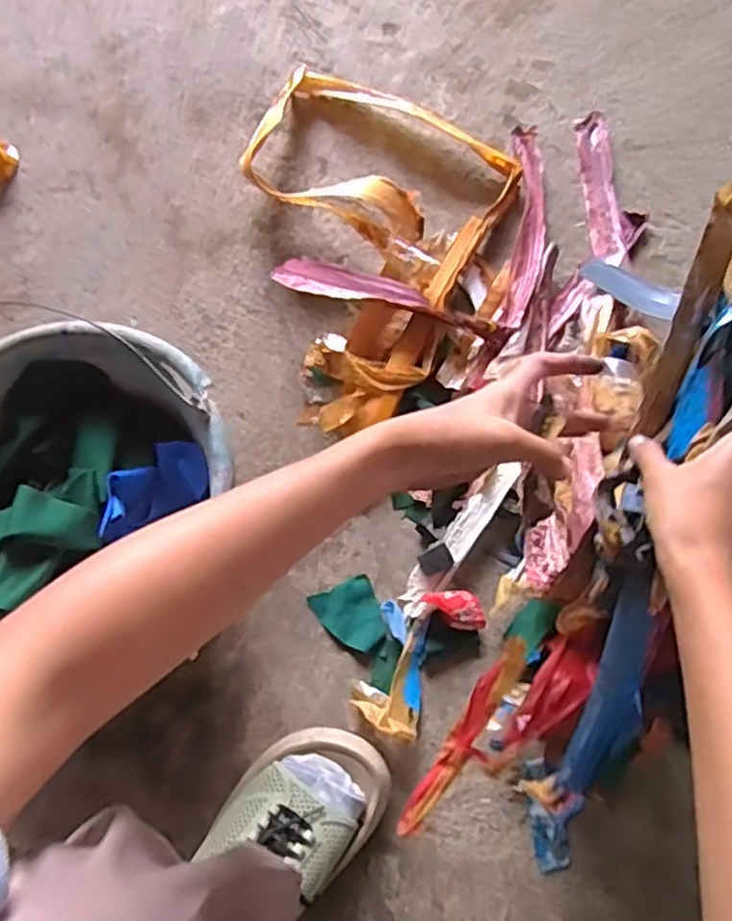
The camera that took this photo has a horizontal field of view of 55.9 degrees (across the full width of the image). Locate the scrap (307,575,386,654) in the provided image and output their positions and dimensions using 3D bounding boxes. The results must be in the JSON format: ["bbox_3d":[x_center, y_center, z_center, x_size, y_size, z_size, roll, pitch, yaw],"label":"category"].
[{"bbox_3d":[-0.014,0.142,0.622,0.056,0.007,0.062,-23,74,-7],"label":"scrap"}]

